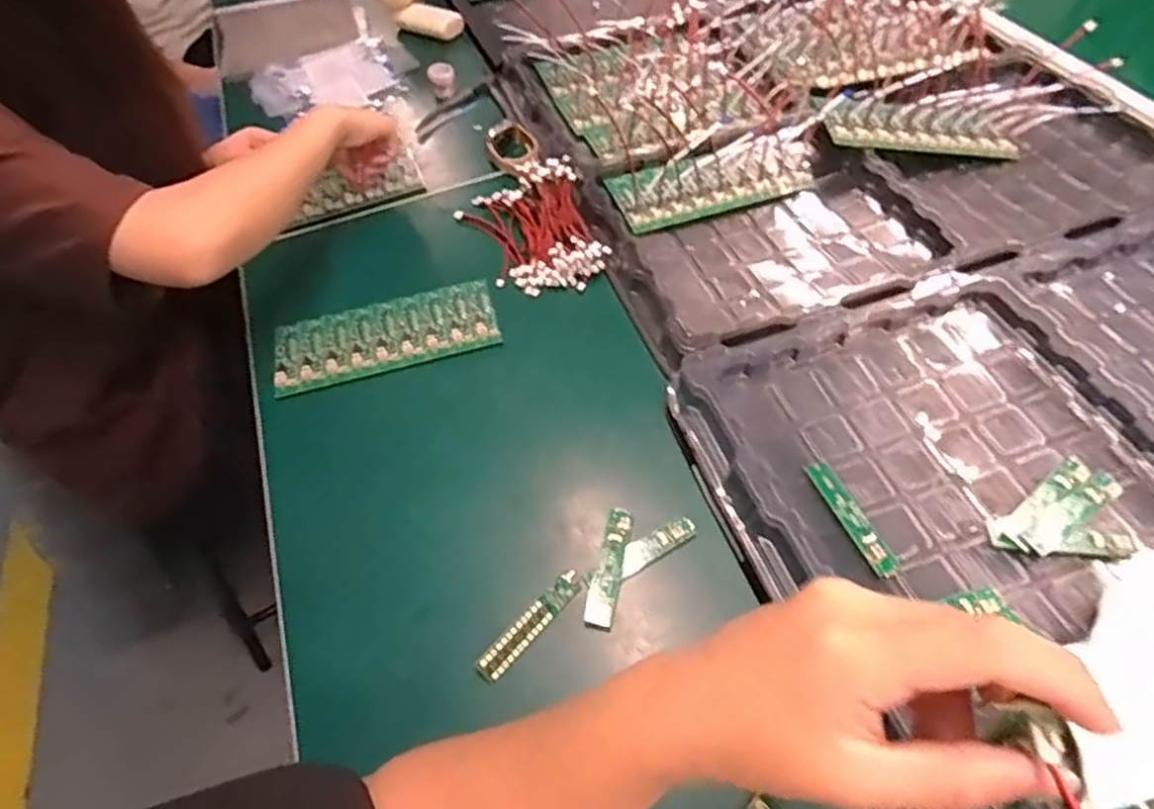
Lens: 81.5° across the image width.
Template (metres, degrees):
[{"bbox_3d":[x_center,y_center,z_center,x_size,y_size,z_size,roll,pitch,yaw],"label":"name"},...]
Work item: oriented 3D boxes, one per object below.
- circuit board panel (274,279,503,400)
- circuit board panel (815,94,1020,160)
[{"bbox_3d":[-0.169,-0.060,0.602,0.193,0.019,0.084,-13,53,-5],"label":"circuit board panel"},{"bbox_3d":[0.342,-0.277,0.670,0.213,0.047,0.012,3,30,-8],"label":"circuit board panel"}]

